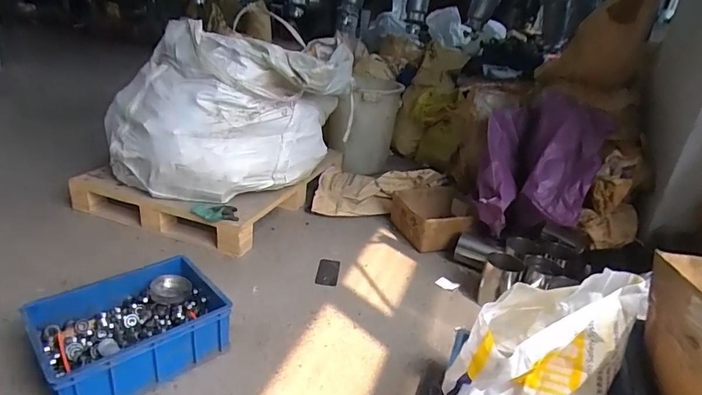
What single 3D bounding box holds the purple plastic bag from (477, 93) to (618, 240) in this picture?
[{"bbox_3d":[0.719,-0.130,1.699,0.406,0.400,0.600,16,27,19],"label":"purple plastic bag"}]

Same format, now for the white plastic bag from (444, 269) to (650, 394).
[{"bbox_3d":[0.298,0.299,0.745,0.210,0.350,0.229,24,31,33],"label":"white plastic bag"}]

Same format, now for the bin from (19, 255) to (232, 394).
[{"bbox_3d":[-0.533,0.318,1.095,0.399,0.134,0.317,-18,35,-40],"label":"bin"}]

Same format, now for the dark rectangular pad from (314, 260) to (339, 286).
[{"bbox_3d":[-0.078,0.253,1.510,0.072,0.011,0.161,12,21,-2],"label":"dark rectangular pad"}]

